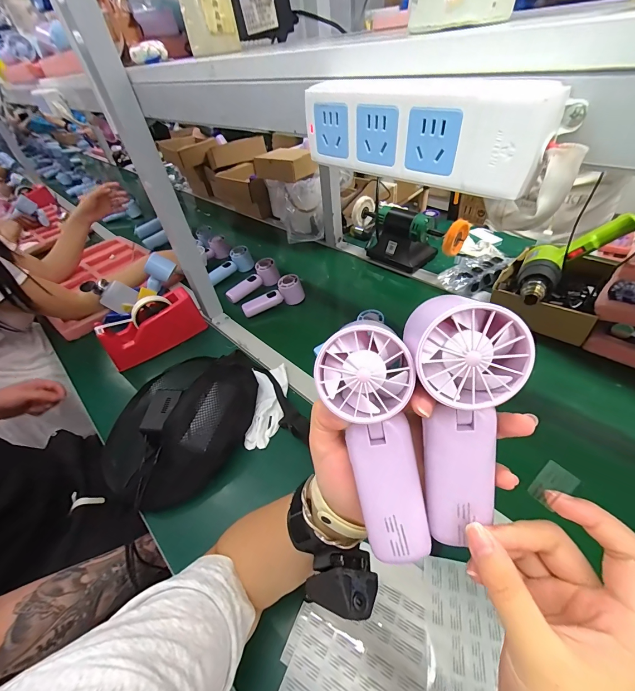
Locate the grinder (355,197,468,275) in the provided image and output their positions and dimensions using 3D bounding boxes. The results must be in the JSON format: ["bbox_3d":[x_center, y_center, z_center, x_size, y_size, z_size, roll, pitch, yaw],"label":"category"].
[{"bbox_3d":[0.224,-0.287,0.814,0.098,0.131,0.304,-35,51,-27],"label":"grinder"}]

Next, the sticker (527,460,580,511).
[{"bbox_3d":[0.132,0.080,0.176,0.004,0.025,0.016,3,27,-32],"label":"sticker"}]

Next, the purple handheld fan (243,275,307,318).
[{"bbox_3d":[-0.110,-0.117,0.769,0.156,0.061,0.047,-26,46,-3],"label":"purple handheld fan"}]

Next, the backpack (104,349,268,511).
[{"bbox_3d":[-0.228,0.109,0.537,0.229,0.094,0.290,11,46,17],"label":"backpack"}]

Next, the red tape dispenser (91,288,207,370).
[{"bbox_3d":[-0.355,-0.039,0.673,0.199,0.097,0.063,-33,50,-25],"label":"red tape dispenser"}]

